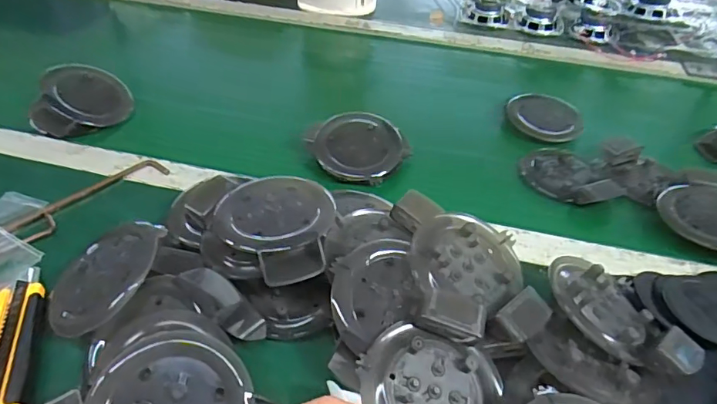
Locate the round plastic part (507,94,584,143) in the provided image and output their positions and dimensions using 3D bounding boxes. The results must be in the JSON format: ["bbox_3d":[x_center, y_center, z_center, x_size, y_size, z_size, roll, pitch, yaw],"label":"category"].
[{"bbox_3d":[0.224,-0.103,0.566,0.080,0.012,0.083,2,42,-2],"label":"round plastic part"}]

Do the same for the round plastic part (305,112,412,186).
[{"bbox_3d":[-0.001,-0.059,0.496,0.093,0.018,0.093,1,62,-2],"label":"round plastic part"}]

